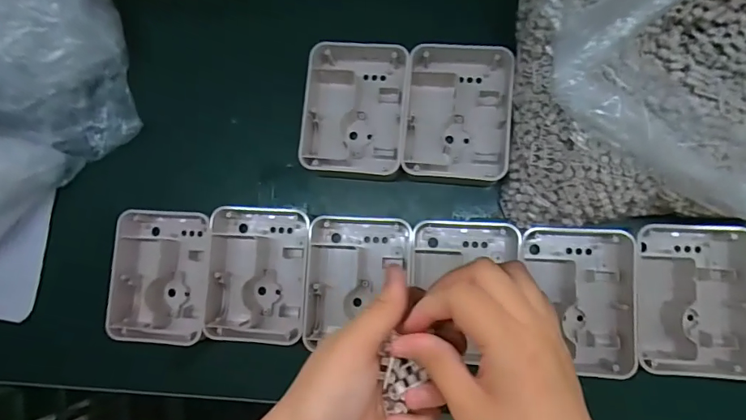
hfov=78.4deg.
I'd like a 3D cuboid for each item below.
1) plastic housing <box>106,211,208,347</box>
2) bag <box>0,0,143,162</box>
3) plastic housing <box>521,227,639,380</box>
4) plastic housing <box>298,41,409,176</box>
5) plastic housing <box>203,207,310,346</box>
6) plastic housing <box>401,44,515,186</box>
[{"bbox_3d":[-0.211,0.066,0.463,0.092,0.035,0.130,1,84,6],"label":"plastic housing"},{"bbox_3d":[-0.337,-0.155,0.467,0.144,0.097,0.189,-9,83,5],"label":"bag"},{"bbox_3d":[0.187,0.083,0.423,0.094,0.040,0.129,1,84,6],"label":"plastic housing"},{"bbox_3d":[-0.016,-0.103,0.462,0.100,0.042,0.136,5,85,7],"label":"plastic housing"},{"bbox_3d":[-0.114,0.065,0.456,0.101,0.034,0.133,3,84,7],"label":"plastic housing"},{"bbox_3d":[0.083,-0.098,0.449,0.098,0.040,0.136,5,85,7],"label":"plastic housing"}]

